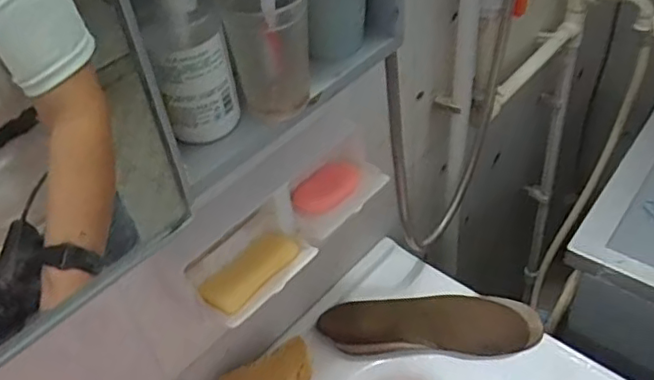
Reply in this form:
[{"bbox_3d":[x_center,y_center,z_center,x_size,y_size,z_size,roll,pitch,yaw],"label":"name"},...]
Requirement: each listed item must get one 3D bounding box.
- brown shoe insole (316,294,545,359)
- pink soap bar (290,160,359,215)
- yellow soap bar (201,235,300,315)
[{"bbox_3d":[0.133,0.172,0.804,0.271,0.030,0.084,-3,43,4],"label":"brown shoe insole"},{"bbox_3d":[-0.001,0.001,0.669,0.079,0.021,0.042,-27,74,-15],"label":"pink soap bar"},{"bbox_3d":[-0.072,0.075,0.583,0.047,0.015,0.095,30,54,33],"label":"yellow soap bar"}]

